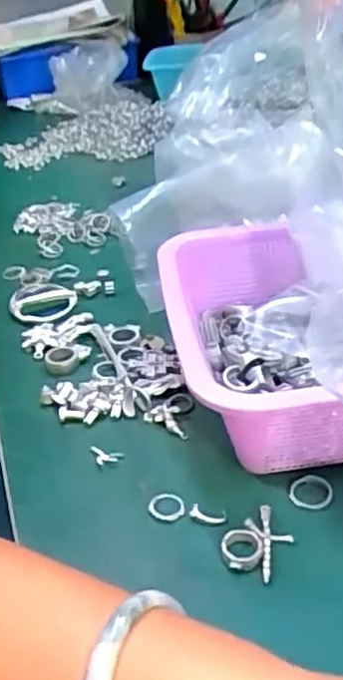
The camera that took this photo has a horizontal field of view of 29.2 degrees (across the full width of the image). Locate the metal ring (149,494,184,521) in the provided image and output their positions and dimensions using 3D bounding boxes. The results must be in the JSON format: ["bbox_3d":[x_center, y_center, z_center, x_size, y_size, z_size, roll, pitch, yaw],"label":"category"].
[{"bbox_3d":[-0.003,0.096,0.378,0.020,0.004,0.019,-5,32,3],"label":"metal ring"}]

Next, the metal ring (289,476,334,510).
[{"bbox_3d":[0.081,0.086,0.380,0.024,0.004,0.024,-5,32,3],"label":"metal ring"}]

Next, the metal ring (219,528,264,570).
[{"bbox_3d":[0.037,0.110,0.345,0.022,0.009,0.021,-5,32,3],"label":"metal ring"}]

